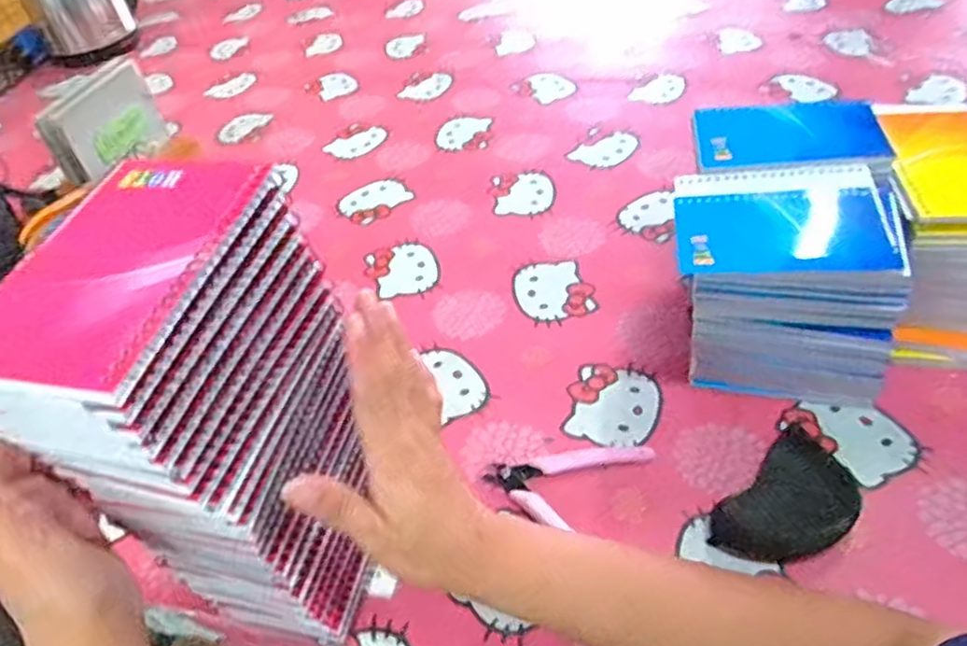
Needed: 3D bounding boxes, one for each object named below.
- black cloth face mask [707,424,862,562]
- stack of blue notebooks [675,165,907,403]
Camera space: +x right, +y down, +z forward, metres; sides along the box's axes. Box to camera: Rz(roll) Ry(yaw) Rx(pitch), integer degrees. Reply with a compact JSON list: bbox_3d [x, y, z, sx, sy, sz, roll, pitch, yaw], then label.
[{"bbox_3d":[0.210,0.124,0.456,0.105,0.021,0.066,-34,50,-22],"label":"black cloth face mask"},{"bbox_3d":[0.217,-0.024,0.502,0.146,0.144,0.102,1,47,10],"label":"stack of blue notebooks"}]

